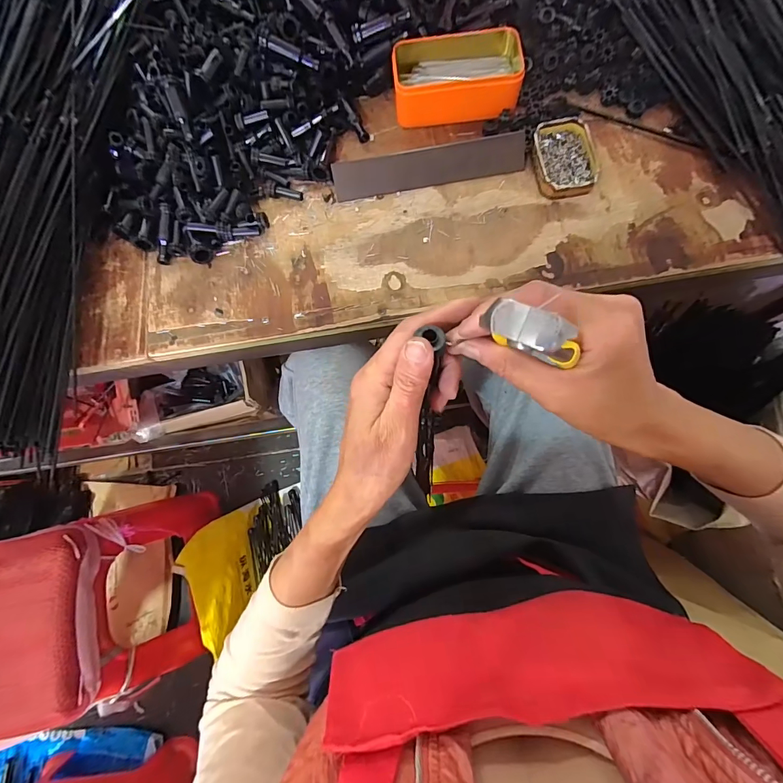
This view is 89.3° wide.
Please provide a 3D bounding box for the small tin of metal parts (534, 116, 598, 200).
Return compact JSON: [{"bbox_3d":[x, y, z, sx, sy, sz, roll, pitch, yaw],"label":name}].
[{"bbox_3d":[0.195,-0.262,0.443,0.065,0.020,0.092,-6,76,1],"label":"small tin of metal parts"}]

